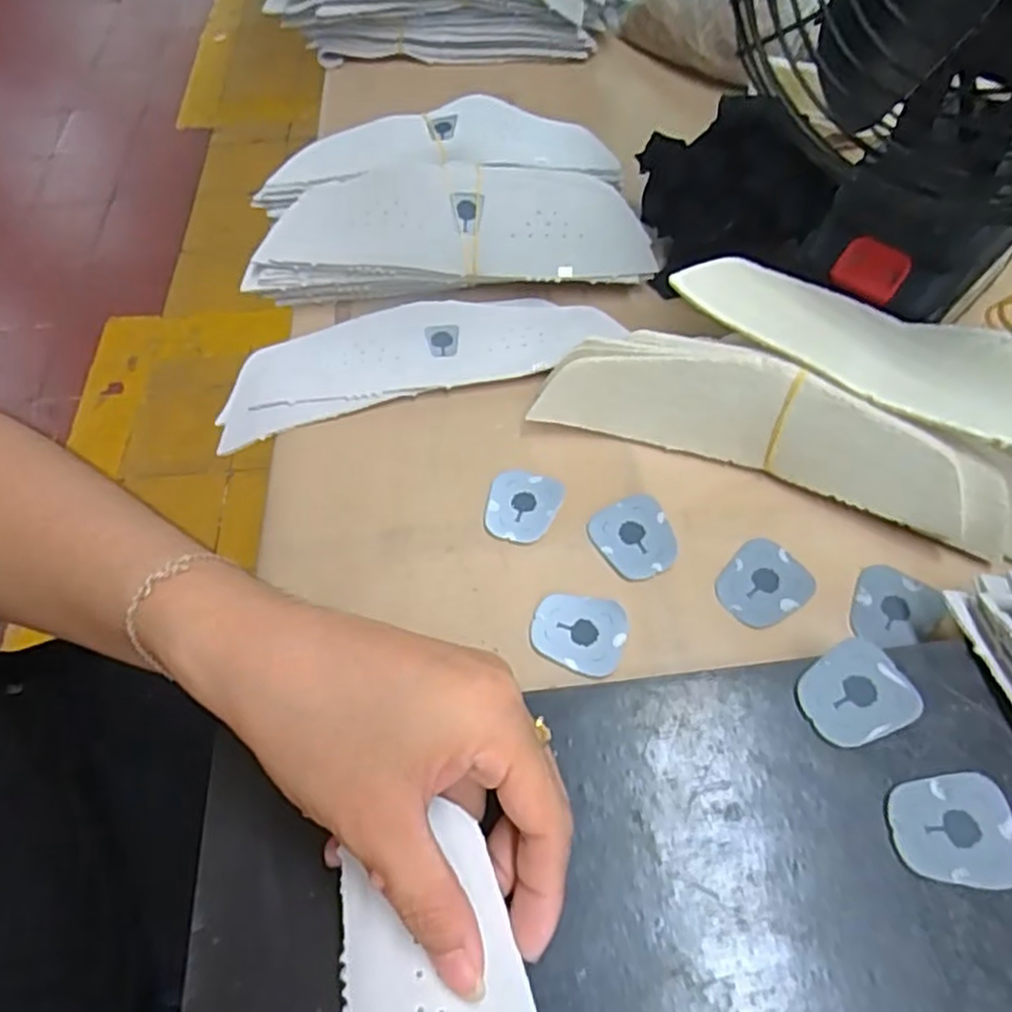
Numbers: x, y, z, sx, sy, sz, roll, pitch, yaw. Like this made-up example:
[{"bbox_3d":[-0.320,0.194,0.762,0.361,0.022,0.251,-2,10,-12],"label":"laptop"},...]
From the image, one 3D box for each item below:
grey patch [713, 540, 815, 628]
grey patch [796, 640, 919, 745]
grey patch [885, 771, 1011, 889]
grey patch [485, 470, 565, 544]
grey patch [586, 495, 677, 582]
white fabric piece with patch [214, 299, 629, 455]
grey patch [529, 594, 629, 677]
[{"bbox_3d":[0.110,0.033,0.307,0.037,0.004,0.033,-37,63,-18],"label":"grey patch"},{"bbox_3d":[0.125,0.067,0.257,0.038,0.004,0.032,-29,61,-14],"label":"grey patch"},{"bbox_3d":[0.145,0.104,0.233,0.038,0.004,0.033,-4,58,1],"label":"grey patch"},{"bbox_3d":[0.007,-0.001,0.333,0.032,0.004,0.038,21,62,16],"label":"grey patch"},{"bbox_3d":[0.057,0.015,0.320,0.033,0.005,0.037,-21,60,-10],"label":"grey patch"},{"bbox_3d":[-0.050,-0.081,0.378,0.205,0.006,0.065,-17,59,-7],"label":"white fabric piece with patch"},{"bbox_3d":[0.030,0.051,0.300,0.038,0.004,0.032,17,61,13],"label":"grey patch"}]

